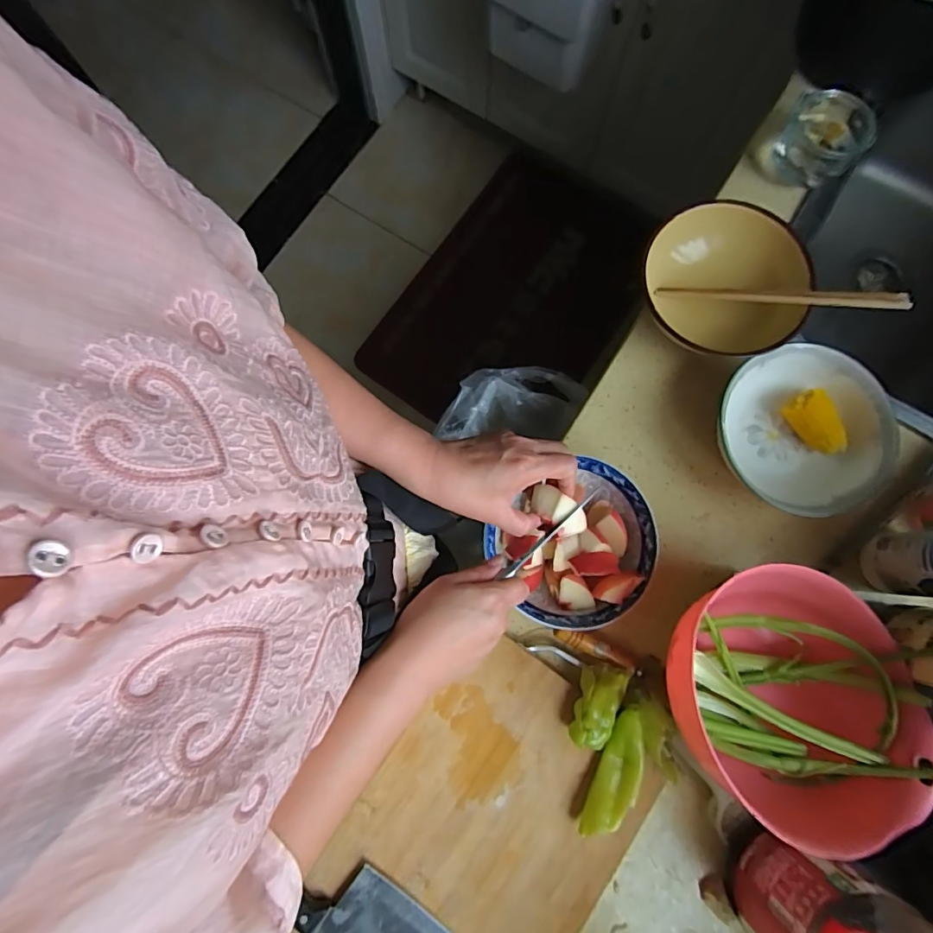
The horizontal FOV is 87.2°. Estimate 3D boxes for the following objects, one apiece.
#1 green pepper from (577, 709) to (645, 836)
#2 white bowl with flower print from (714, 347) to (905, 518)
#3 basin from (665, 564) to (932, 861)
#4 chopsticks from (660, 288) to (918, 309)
[{"bbox_3d":[0.144,0.294,0.470,0.035,0.038,0.114,26,81,5],"label":"green pepper"},{"bbox_3d":[0.359,-0.037,0.537,0.159,0.070,0.176,-30,81,-5],"label":"white bowl with flower print"},{"bbox_3d":[0.286,0.200,0.454,0.195,0.120,0.209,0,79,0],"label":"basin"},{"bbox_3d":[0.329,-0.182,0.526,0.233,0.009,0.016,12,79,23],"label":"chopsticks"}]

